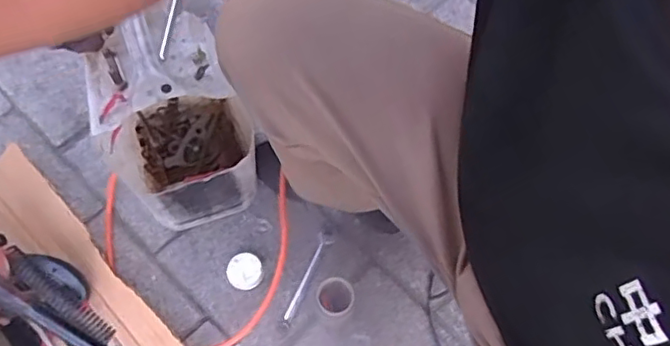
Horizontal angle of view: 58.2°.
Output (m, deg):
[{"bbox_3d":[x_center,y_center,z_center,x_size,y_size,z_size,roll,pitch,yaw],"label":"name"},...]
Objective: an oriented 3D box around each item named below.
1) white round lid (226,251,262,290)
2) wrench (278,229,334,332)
[{"bbox_3d":[-0.143,0.154,0.950,0.054,0.012,0.055,1,68,-3],"label":"white round lid"},{"bbox_3d":[-0.048,0.169,0.960,0.024,0.005,0.174,25,69,7],"label":"wrench"}]

